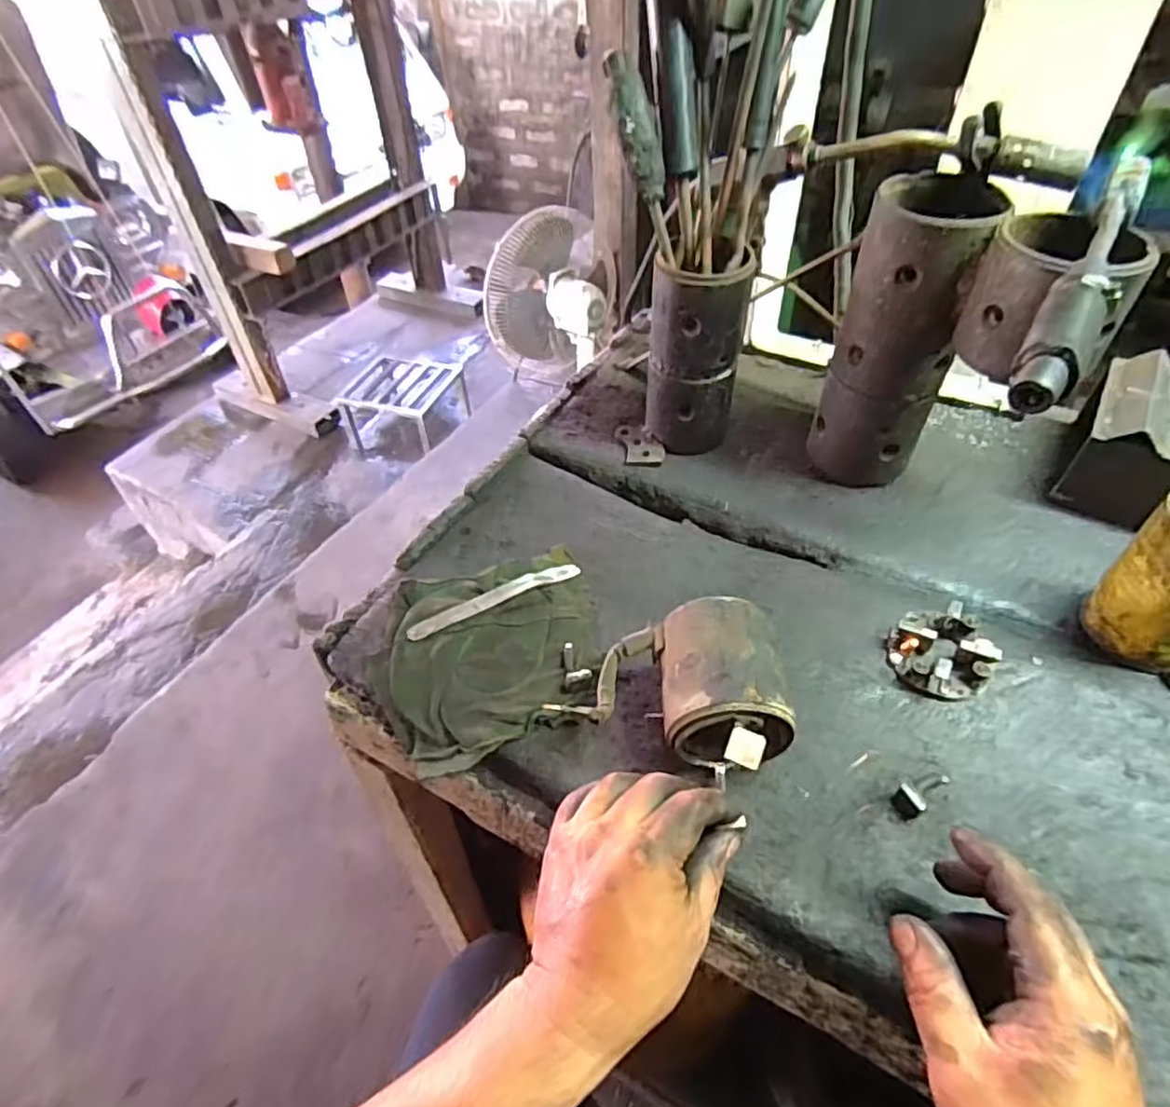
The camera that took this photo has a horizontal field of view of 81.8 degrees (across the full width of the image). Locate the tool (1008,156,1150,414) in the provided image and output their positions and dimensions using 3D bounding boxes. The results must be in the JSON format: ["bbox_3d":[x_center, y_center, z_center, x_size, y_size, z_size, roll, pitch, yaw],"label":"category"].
[{"bbox_3d":[0.284,-0.158,0.375,0.029,0.035,0.252,26,54,25],"label":"tool"}]

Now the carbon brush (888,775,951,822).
[{"bbox_3d":[0.212,0.146,0.423,0.042,0.015,0.018,-33,54,-25],"label":"carbon brush"}]

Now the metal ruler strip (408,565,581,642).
[{"bbox_3d":[-0.072,0.035,0.542,0.145,0.005,0.019,-20,54,-23],"label":"metal ruler strip"}]

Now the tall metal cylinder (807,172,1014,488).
[{"bbox_3d":[0.249,-0.165,0.546,0.087,0.229,0.079,17,50,18],"label":"tall metal cylinder"}]

